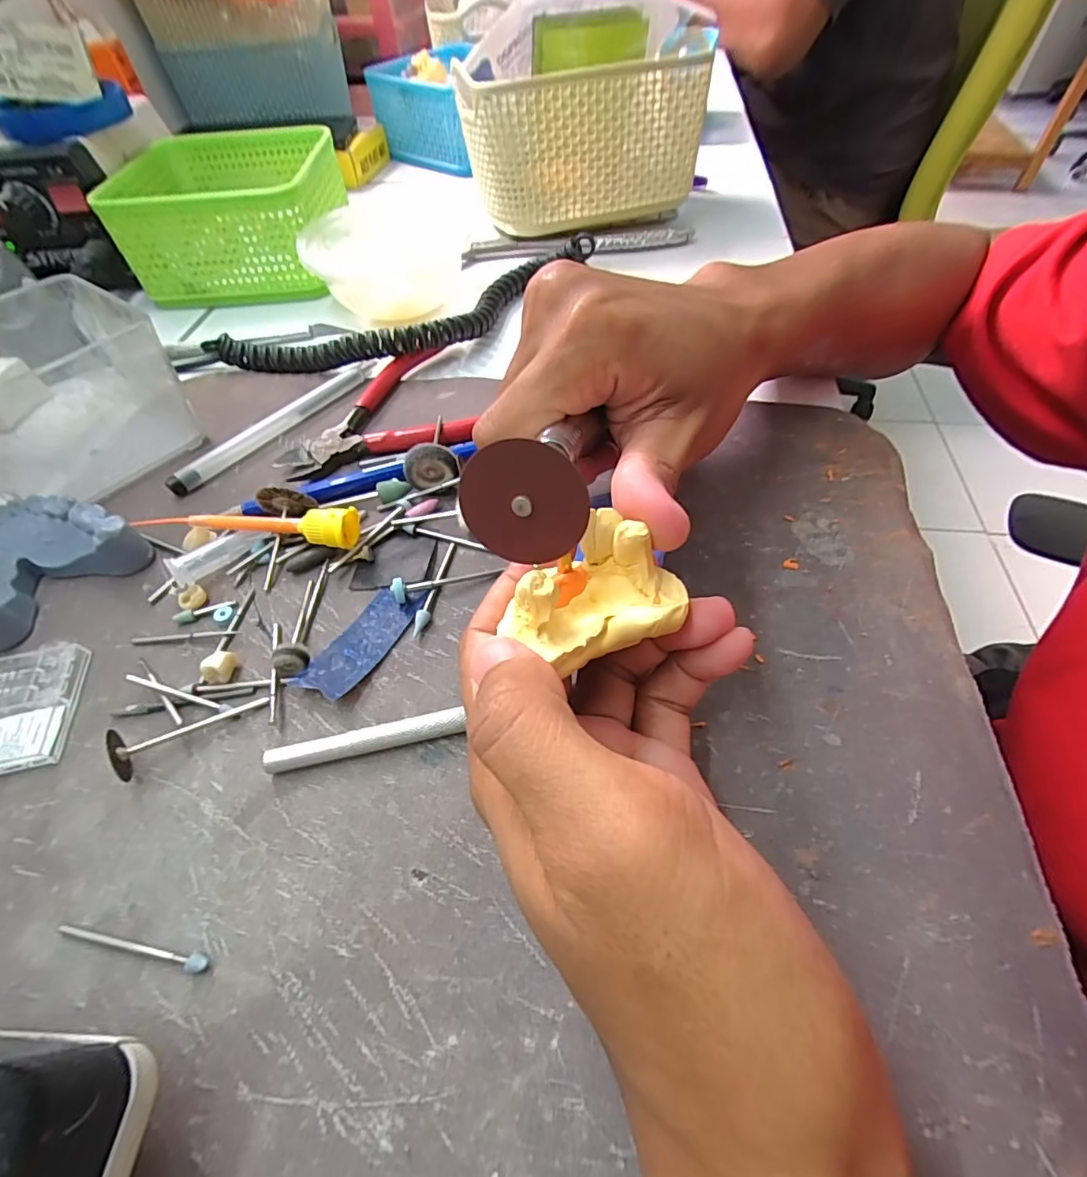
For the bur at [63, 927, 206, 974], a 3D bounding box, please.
[{"bbox_3d":[-0.112,0.098,0.146,0.047,0.004,0.005,6,54,7],"label":"bur"}]

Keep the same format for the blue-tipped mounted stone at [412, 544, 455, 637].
[{"bbox_3d":[-0.043,-0.001,0.216,0.006,0.004,0.046,10,55,9],"label":"blue-tipped mounted stone"}]

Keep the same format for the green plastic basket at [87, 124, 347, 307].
[{"bbox_3d":[-0.214,-0.268,0.385,0.130,0.063,0.130,-6,54,-2],"label":"green plastic basket"}]

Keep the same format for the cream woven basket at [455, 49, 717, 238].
[{"bbox_3d":[0.026,-0.312,0.388,0.156,0.097,0.072,-18,55,-11],"label":"cream woven basket"}]

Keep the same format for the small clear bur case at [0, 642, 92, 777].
[{"bbox_3d":[-0.185,0.042,0.189,0.037,0.008,0.046,-13,54,-7],"label":"small clear bur case"}]

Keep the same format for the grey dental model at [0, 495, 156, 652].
[{"bbox_3d":[-0.203,-0.014,0.220,0.065,0.023,0.053,-33,59,-20],"label":"grey dental model"}]

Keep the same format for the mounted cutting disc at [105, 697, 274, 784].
[{"bbox_3d":[-0.116,0.048,0.178,0.045,0.013,0.016,-19,55,-11],"label":"mounted cutting disc"}]

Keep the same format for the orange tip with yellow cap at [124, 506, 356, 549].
[{"bbox_3d":[-0.123,-0.026,0.227,0.089,0.019,0.015,2,54,4],"label":"orange tip with yellow cap"}]

